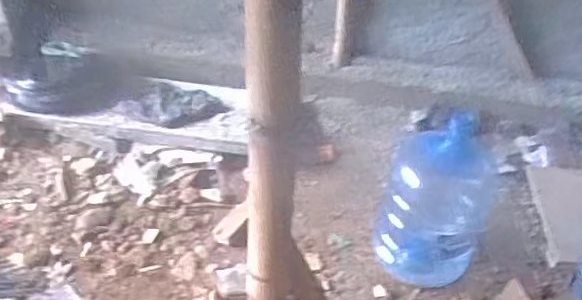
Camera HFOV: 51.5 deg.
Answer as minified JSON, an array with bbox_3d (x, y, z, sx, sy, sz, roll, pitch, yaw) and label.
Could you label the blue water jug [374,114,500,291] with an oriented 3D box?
[{"bbox_3d":[0.383,0.119,1.606,0.250,0.489,0.279,11,38,7],"label":"blue water jug"}]

